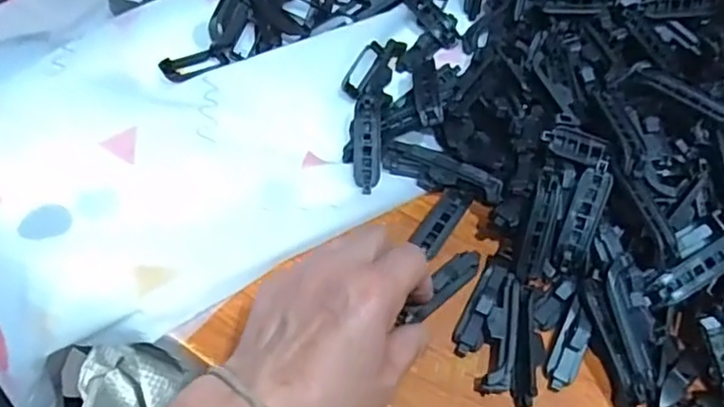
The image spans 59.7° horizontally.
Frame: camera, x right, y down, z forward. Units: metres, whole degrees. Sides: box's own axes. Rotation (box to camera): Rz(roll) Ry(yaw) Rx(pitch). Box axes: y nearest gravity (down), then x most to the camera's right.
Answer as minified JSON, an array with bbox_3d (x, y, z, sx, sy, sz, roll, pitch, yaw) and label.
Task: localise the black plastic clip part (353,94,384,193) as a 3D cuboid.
[{"bbox_3d":[0.004,-0.043,0.446,0.020,0.005,0.073,1,71,-2],"label":"black plastic clip part"}]

